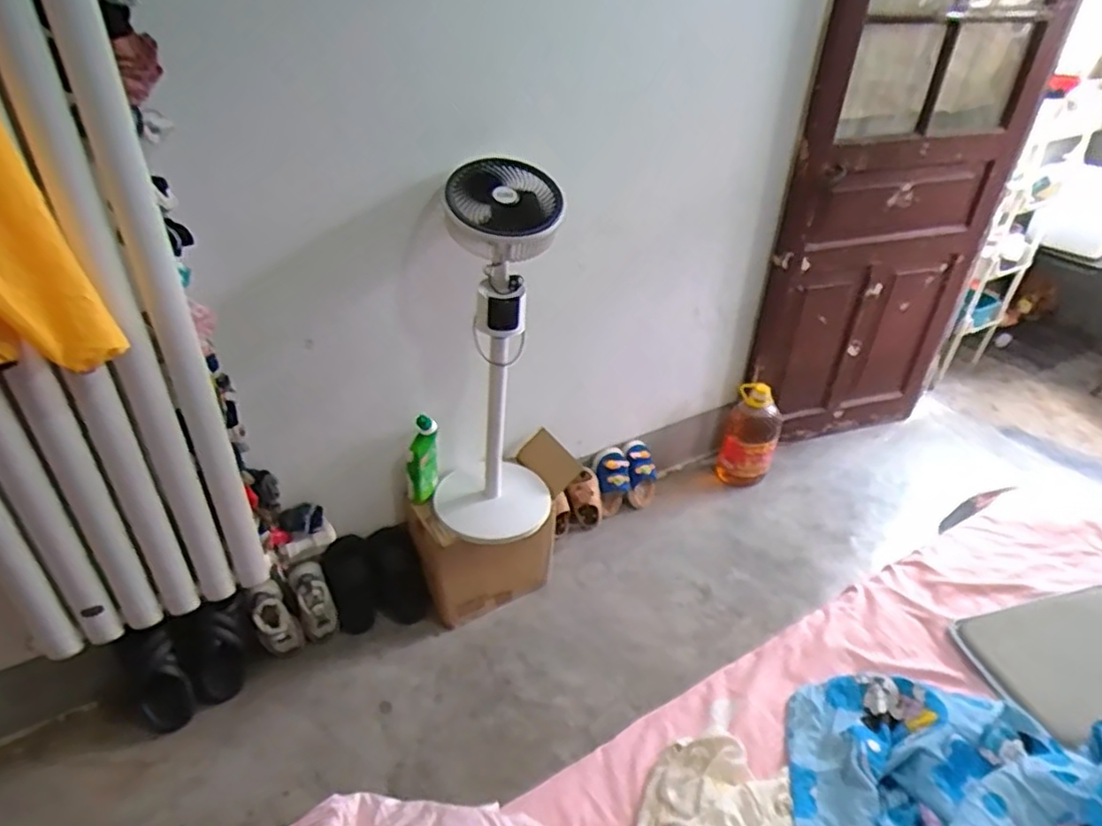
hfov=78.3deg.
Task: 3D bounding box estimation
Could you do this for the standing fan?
[{"bbox_3d":[-0.128,-0.090,1.452,0.286,0.804,0.232,-1,35,-5],"label":"standing fan"}]

